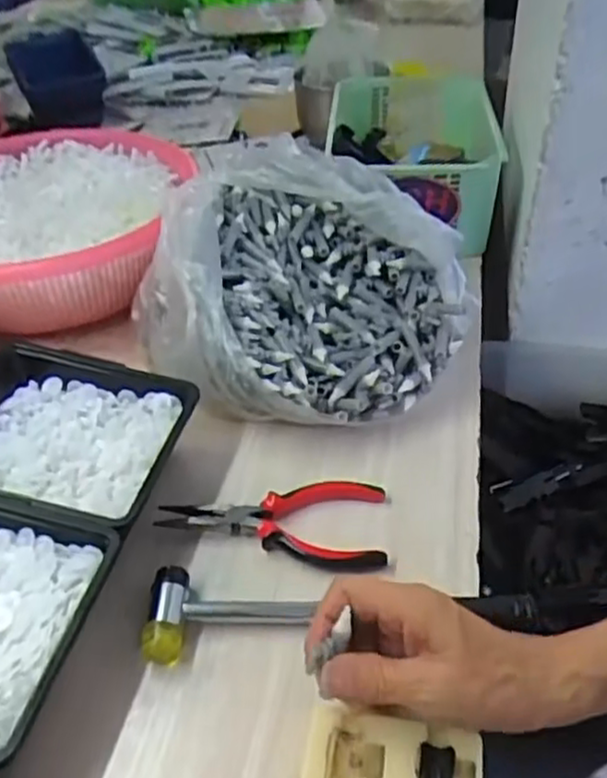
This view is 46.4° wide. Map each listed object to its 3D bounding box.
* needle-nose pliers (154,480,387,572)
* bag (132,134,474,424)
[{"bbox_3d":[-0.021,0.091,0.499,0.155,0.012,0.072,0,40,4],"label":"needle-nose pliers"},{"bbox_3d":[0.005,-0.086,0.597,0.244,0.137,0.240,-31,47,-30],"label":"bag"}]

